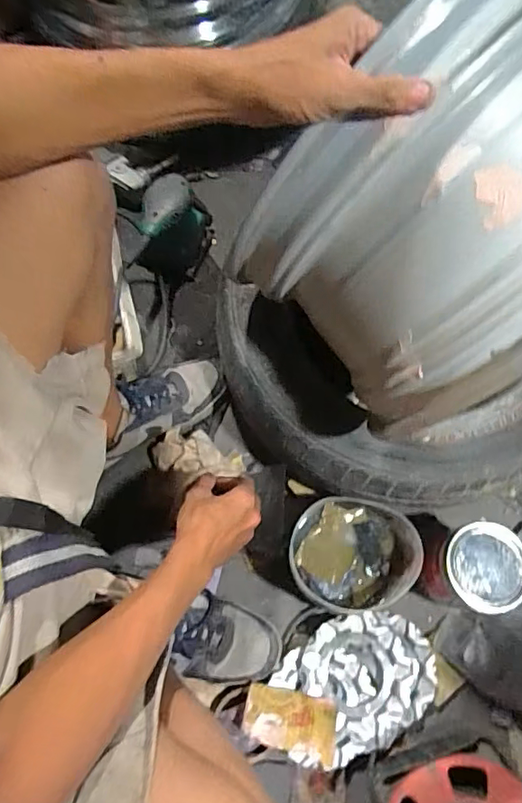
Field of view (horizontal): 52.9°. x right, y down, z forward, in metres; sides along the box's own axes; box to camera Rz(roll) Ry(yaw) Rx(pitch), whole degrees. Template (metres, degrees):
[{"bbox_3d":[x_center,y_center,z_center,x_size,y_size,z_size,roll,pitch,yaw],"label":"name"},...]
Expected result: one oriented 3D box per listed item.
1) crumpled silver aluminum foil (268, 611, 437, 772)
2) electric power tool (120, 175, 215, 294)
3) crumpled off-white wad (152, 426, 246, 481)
[{"bbox_3d":[0.122,0.352,0.661,0.201,0.028,0.145,-25,73,-7],"label":"crumpled silver aluminum foil"},{"bbox_3d":[-0.143,-0.288,0.869,0.109,0.127,0.154,32,75,11],"label":"electric power tool"},{"bbox_3d":[-0.090,0.080,0.770,0.130,0.045,0.065,14,71,-6],"label":"crumpled off-white wad"}]

